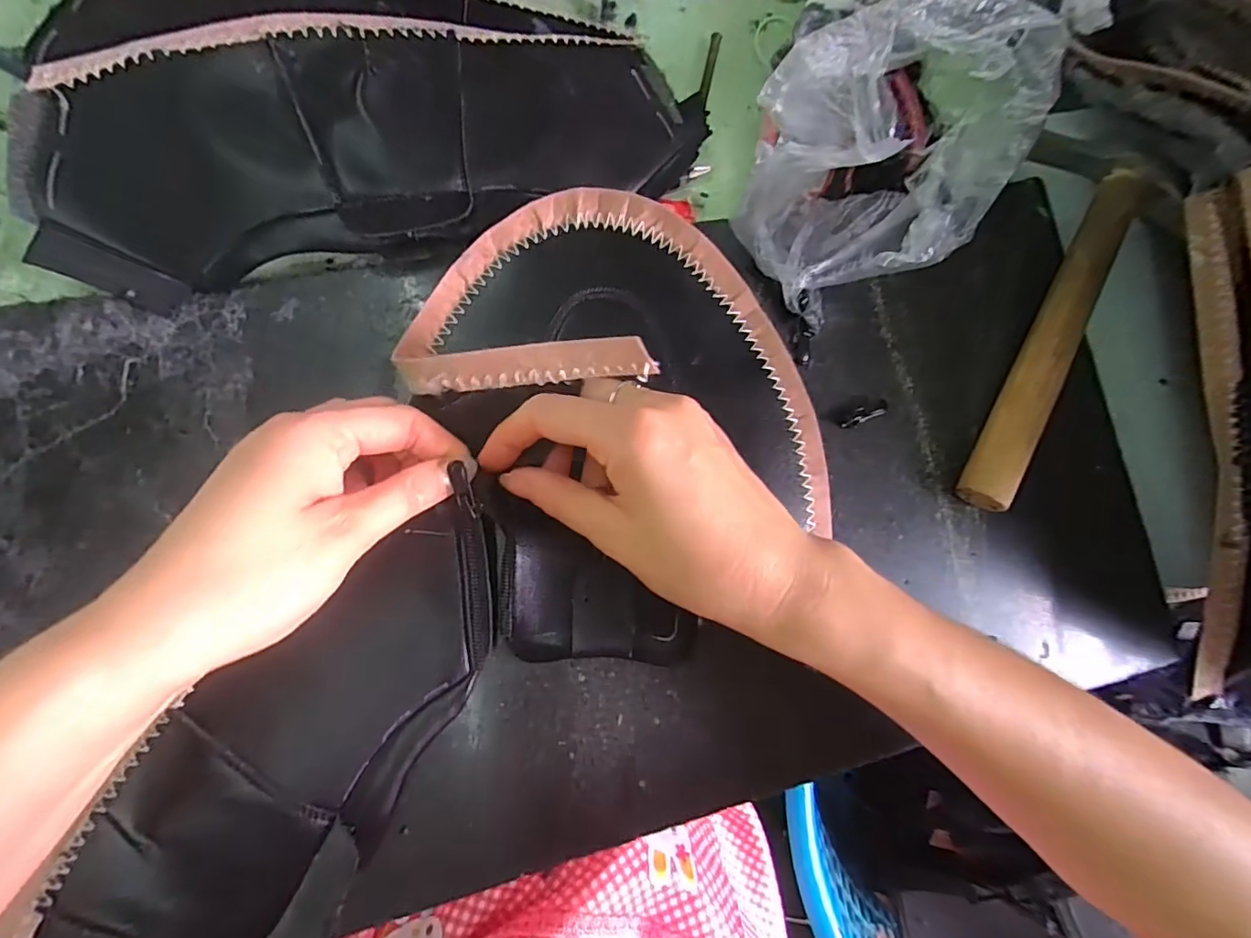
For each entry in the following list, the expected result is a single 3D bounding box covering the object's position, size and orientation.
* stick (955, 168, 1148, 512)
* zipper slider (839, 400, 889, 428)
[{"bbox_3d":[0.240,-0.076,0.305,0.022,0.024,0.215,29,79,-4],"label":"stick"},{"bbox_3d":[0.130,-0.030,0.294,0.029,0.005,0.009,-19,87,-9],"label":"zipper slider"}]

